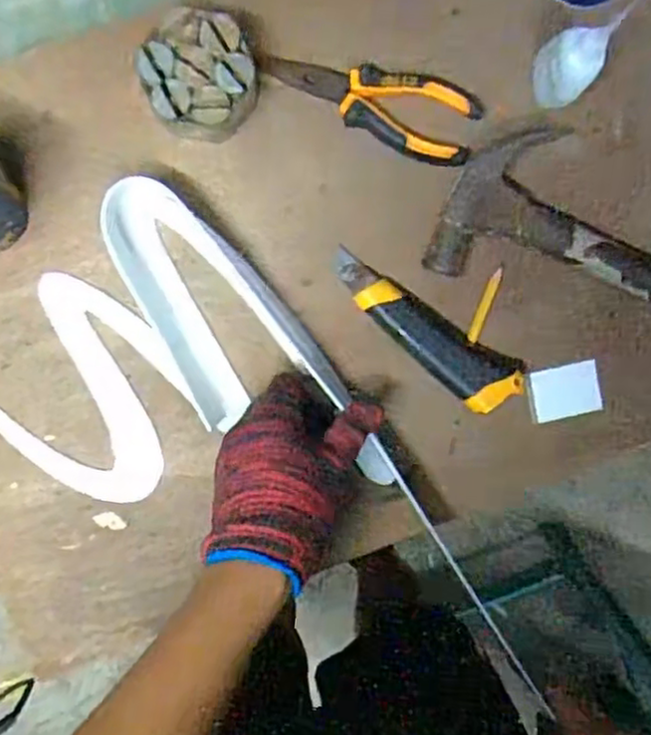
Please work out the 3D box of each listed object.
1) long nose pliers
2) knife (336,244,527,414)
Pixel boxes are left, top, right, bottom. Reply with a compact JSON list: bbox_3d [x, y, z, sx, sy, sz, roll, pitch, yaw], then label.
[{"bbox_3d":[0.031,-0.186,0.484,0.151,0.012,0.050,19,94,-5],"label":"long nose pliers"},{"bbox_3d":[0.068,-0.022,0.501,0.152,0.024,0.046,31,93,-6],"label":"knife"}]

